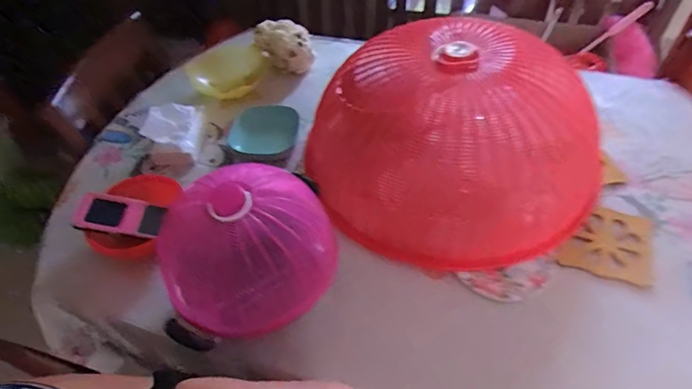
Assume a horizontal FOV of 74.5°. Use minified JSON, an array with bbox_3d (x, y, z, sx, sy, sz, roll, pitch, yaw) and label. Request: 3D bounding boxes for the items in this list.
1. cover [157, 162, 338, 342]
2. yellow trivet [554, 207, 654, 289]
[{"bbox_3d":[-0.142,0.078,0.651,0.192,0.168,0.220,26,57,24],"label":"cover"},{"bbox_3d":[0.439,0.080,0.767,0.137,0.013,0.151,18,54,18],"label":"yellow trivet"}]

